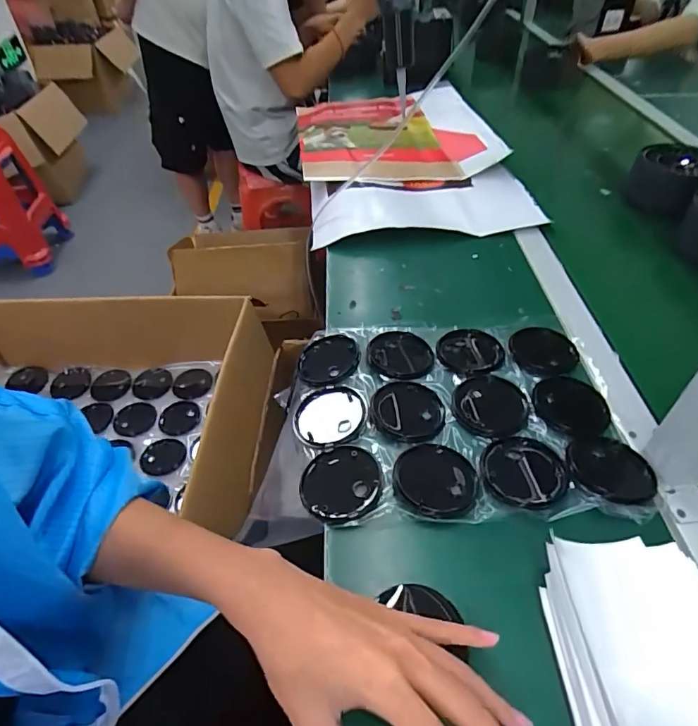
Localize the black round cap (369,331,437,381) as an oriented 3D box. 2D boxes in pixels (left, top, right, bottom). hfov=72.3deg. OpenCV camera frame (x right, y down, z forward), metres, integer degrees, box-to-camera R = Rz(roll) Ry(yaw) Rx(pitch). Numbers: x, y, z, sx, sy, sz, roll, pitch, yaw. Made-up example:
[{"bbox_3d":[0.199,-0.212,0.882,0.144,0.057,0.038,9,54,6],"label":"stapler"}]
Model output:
[{"bbox_3d":[0.061,-0.010,0.558,0.075,0.006,0.081,-1,46,1],"label":"black round cap"}]

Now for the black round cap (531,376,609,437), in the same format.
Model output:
[{"bbox_3d":[0.232,0.042,0.503,0.070,0.009,0.083,7,46,10],"label":"black round cap"}]

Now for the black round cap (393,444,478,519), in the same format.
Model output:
[{"bbox_3d":[0.080,0.106,0.440,0.073,0.013,0.078,-1,46,1],"label":"black round cap"}]

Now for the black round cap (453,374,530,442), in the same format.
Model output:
[{"bbox_3d":[0.151,0.045,0.504,0.076,0.006,0.080,-1,46,1],"label":"black round cap"}]

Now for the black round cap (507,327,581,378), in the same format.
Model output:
[{"bbox_3d":[0.229,-0.016,0.563,0.073,0.011,0.077,-1,46,1],"label":"black round cap"}]

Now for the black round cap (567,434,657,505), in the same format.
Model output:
[{"bbox_3d":[0.241,0.097,0.440,0.066,0.015,0.073,6,46,9],"label":"black round cap"}]

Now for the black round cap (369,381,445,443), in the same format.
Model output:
[{"bbox_3d":[0.062,0.051,0.502,0.076,0.012,0.077,-1,46,1],"label":"black round cap"}]

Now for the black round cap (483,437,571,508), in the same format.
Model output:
[{"bbox_3d":[0.165,0.099,0.447,0.073,0.010,0.082,34,56,30],"label":"black round cap"}]

